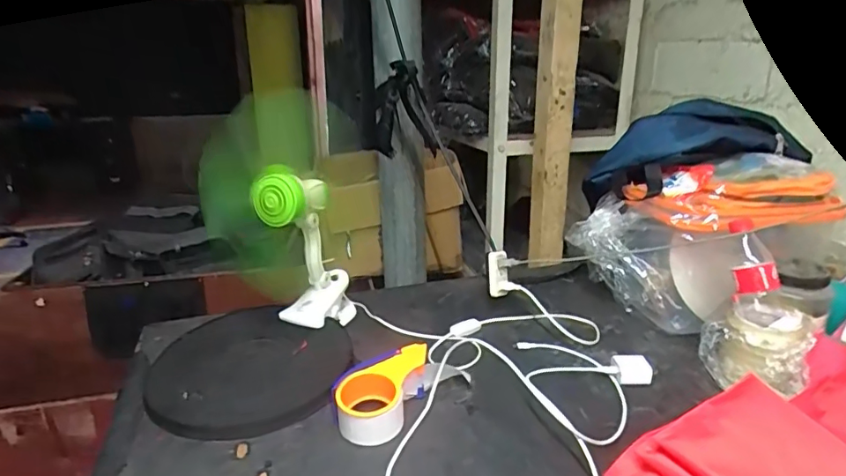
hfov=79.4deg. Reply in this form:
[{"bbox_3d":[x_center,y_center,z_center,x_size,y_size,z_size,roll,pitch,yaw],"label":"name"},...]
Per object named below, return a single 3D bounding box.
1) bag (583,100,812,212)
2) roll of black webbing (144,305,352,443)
[{"bbox_3d":[0.456,-0.155,0.859,0.347,0.134,0.111,-16,17,10],"label":"bag"},{"bbox_3d":[-0.244,0.184,0.748,0.267,0.042,0.271,-1,19,0],"label":"roll of black webbing"}]

